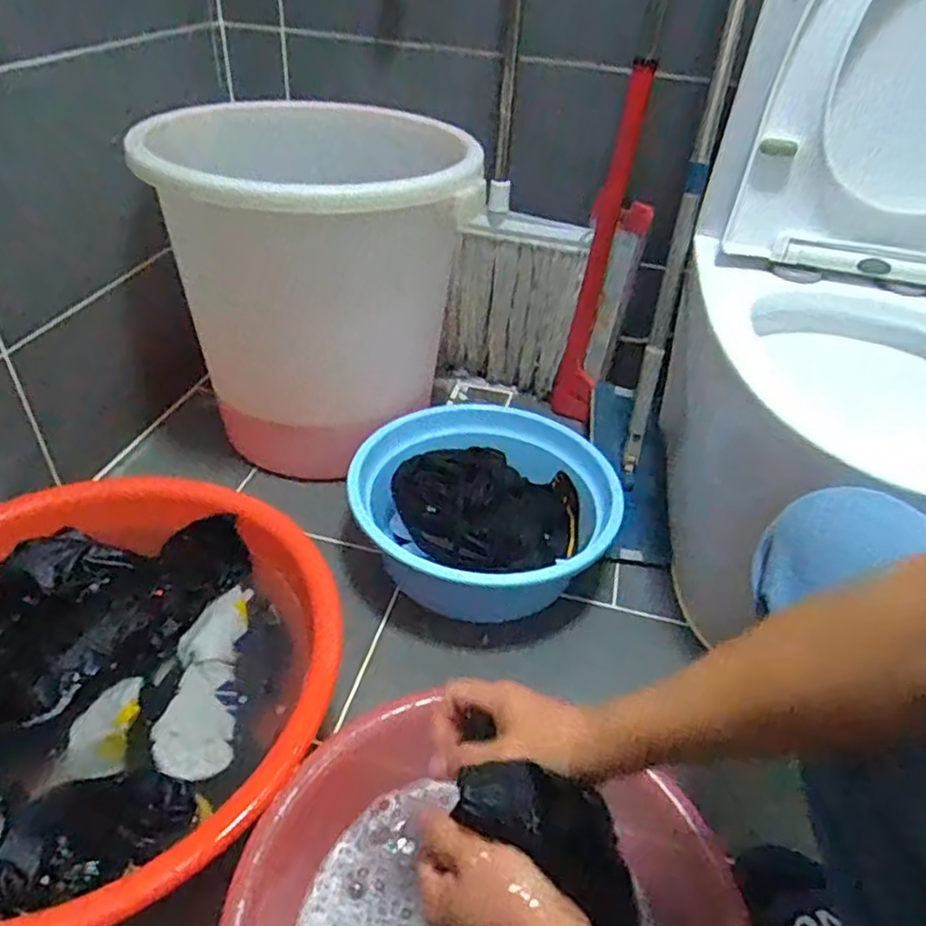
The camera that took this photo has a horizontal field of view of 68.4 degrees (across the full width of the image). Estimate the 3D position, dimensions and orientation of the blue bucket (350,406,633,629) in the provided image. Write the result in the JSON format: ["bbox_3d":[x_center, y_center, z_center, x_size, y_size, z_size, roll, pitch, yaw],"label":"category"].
[{"bbox_3d":[0.029,0.072,0.962,0.335,0.127,0.367,24,42,23],"label":"blue bucket"}]

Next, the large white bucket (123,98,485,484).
[{"bbox_3d":[-0.217,-0.263,1.088,0.428,0.480,0.483,0,38,-6],"label":"large white bucket"}]

